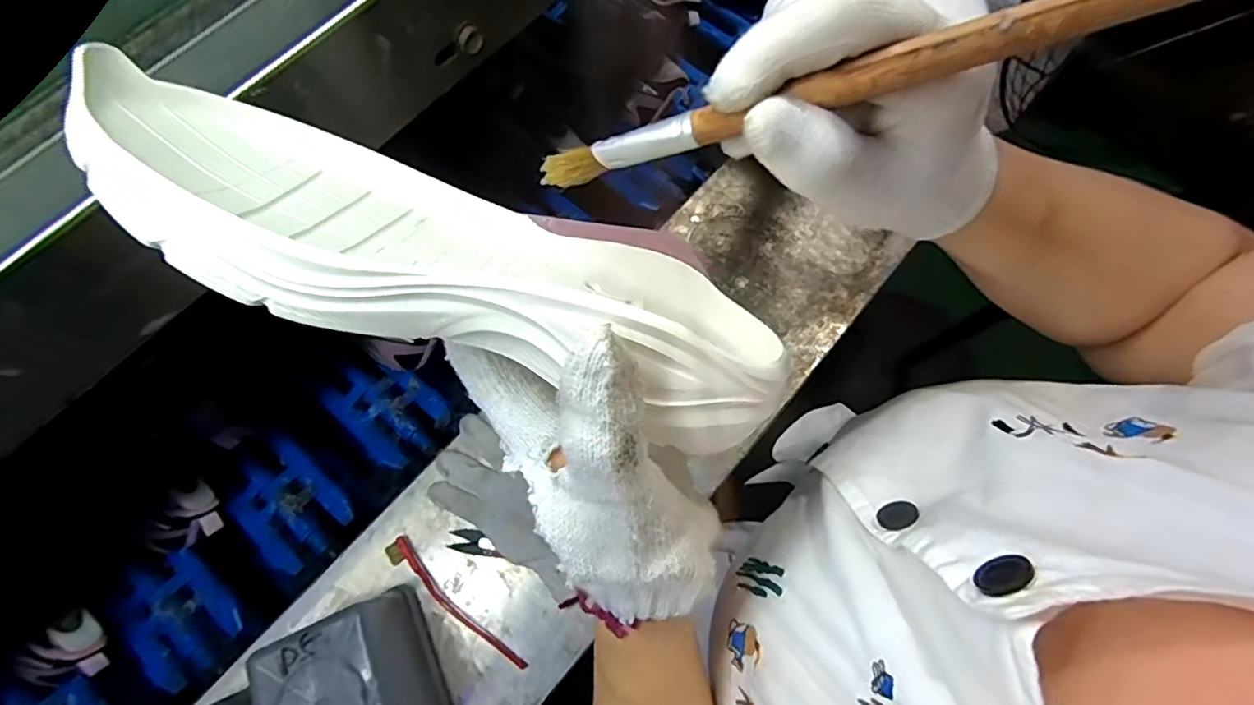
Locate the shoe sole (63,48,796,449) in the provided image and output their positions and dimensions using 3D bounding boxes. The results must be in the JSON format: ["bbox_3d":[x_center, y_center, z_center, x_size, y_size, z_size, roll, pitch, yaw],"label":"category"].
[{"bbox_3d":[-0.060,-0.029,0.201,0.239,0.104,0.055,18,116,-7],"label":"shoe sole"}]

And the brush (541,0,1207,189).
[{"bbox_3d":[0.047,-0.074,0.165,0.190,0.010,0.008,-3,69,35],"label":"brush"}]

